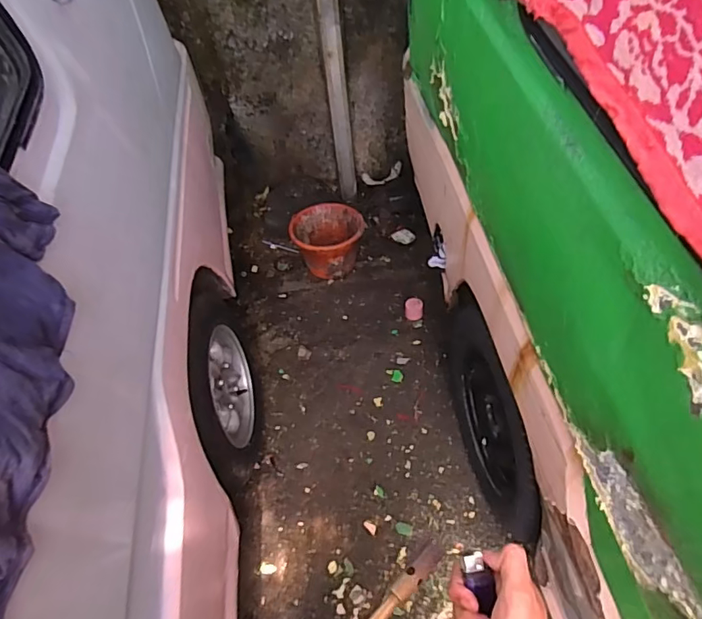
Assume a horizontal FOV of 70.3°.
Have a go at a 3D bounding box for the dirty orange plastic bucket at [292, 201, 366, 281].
[{"bbox_3d":[-0.080,-0.265,1.920,0.265,0.182,0.258,-3,49,4],"label":"dirty orange plastic bucket"}]

